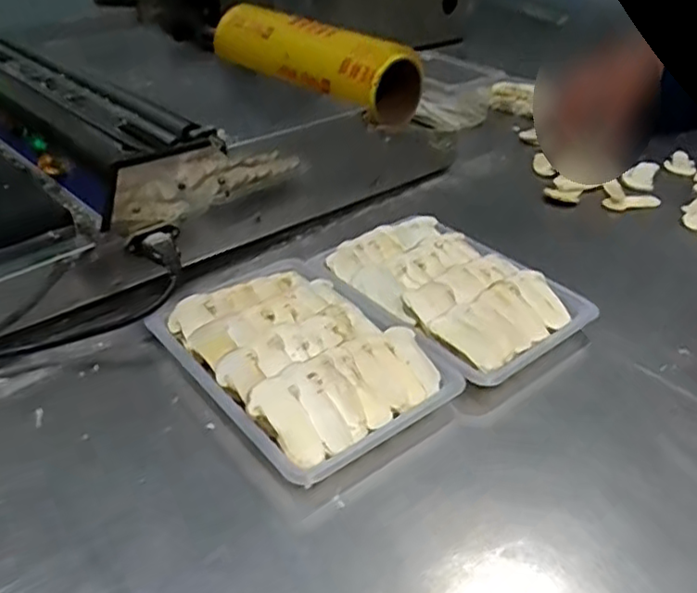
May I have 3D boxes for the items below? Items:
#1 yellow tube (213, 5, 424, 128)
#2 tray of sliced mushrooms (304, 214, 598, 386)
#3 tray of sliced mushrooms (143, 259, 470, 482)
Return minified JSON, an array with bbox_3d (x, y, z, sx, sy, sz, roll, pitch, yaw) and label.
[{"bbox_3d":[-0.051,-0.313,0.839,0.329,0.085,0.074,30,44,34],"label":"yellow tube"},{"bbox_3d":[0.084,-0.003,0.542,0.146,0.037,0.200,-26,43,-33],"label":"tray of sliced mushrooms"},{"bbox_3d":[-0.035,0.041,0.470,0.142,0.038,0.207,-25,43,-32],"label":"tray of sliced mushrooms"}]

